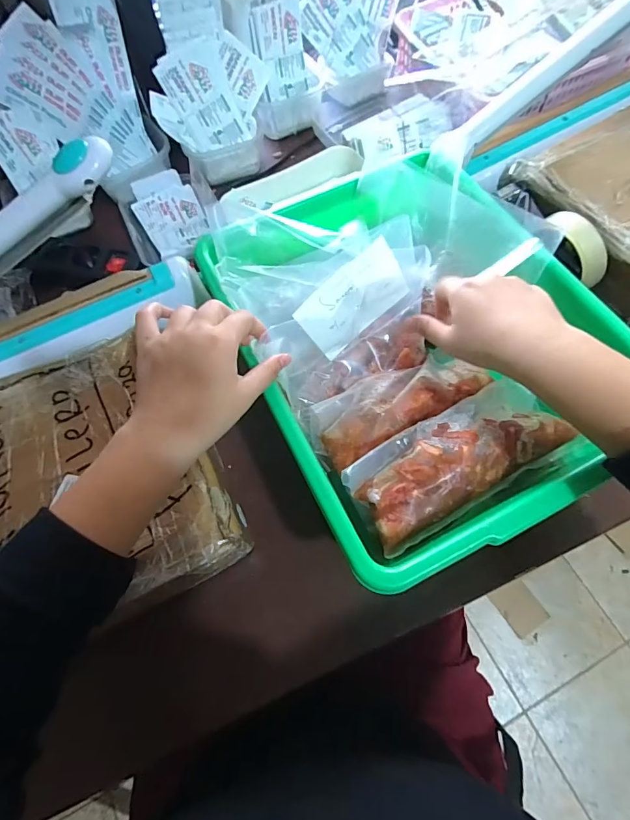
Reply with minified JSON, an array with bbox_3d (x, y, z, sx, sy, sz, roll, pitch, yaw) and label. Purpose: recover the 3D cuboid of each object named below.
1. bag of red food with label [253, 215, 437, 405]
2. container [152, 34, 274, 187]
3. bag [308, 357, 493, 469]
[{"bbox_3d":[0.050,-0.078,0.418,0.196,0.162,0.051,-43,46,5],"label":"bag of red food with label"},{"bbox_3d":[-0.140,-0.420,0.591,0.153,0.112,0.130,-14,67,-3],"label":"container"},{"bbox_3d":[0.083,-0.008,0.415,0.175,0.038,0.065,-28,68,-9],"label":"bag"}]

